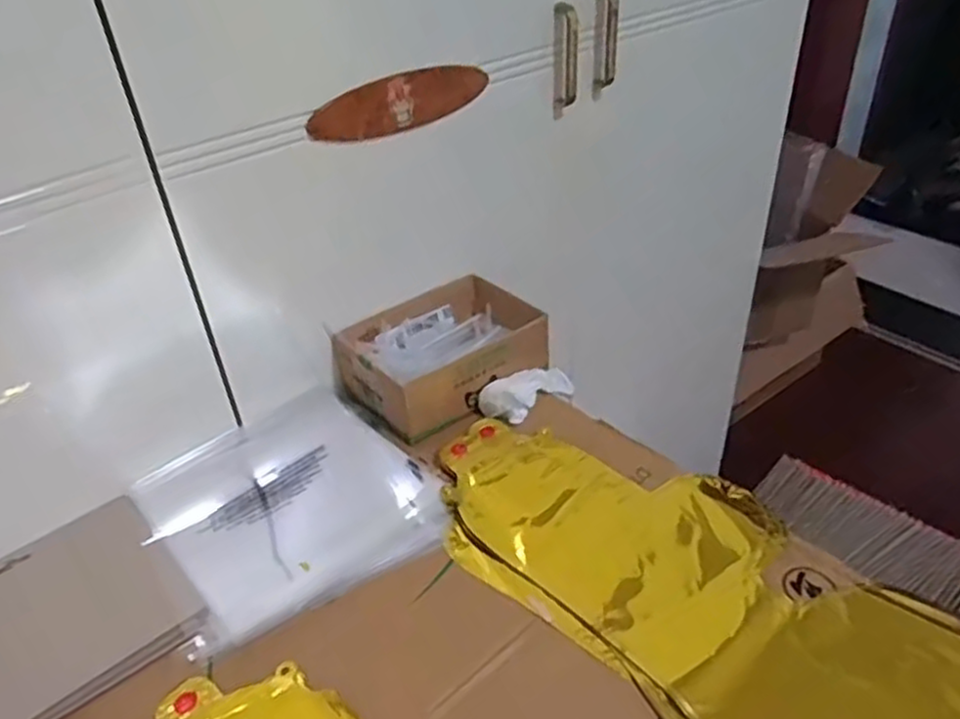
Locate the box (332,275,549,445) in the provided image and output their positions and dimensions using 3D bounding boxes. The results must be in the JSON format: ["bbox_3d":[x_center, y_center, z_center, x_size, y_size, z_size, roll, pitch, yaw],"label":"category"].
[{"bbox_3d":[-0.040,-0.013,0.750,0.192,0.057,0.144,-26,42,-27],"label":"box"}]

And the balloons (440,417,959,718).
[{"bbox_3d":[0.149,0.160,0.542,0.425,0.014,0.210,29,47,36],"label":"balloons"}]

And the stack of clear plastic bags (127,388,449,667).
[{"bbox_3d":[-0.164,0.115,0.621,0.215,0.013,0.223,-22,40,-24],"label":"stack of clear plastic bags"}]

